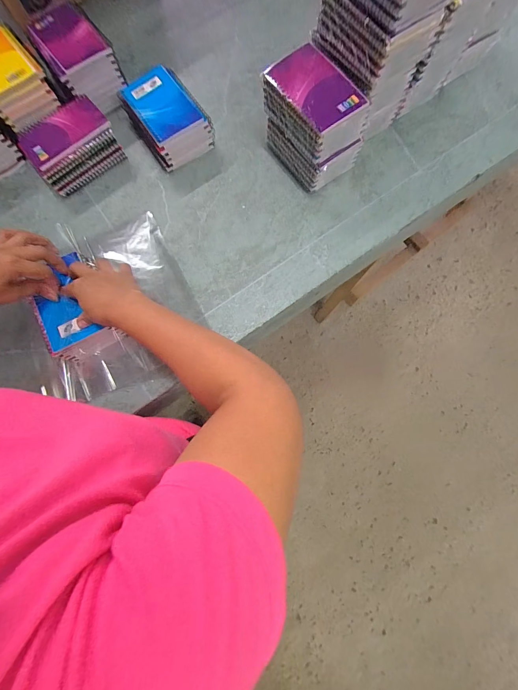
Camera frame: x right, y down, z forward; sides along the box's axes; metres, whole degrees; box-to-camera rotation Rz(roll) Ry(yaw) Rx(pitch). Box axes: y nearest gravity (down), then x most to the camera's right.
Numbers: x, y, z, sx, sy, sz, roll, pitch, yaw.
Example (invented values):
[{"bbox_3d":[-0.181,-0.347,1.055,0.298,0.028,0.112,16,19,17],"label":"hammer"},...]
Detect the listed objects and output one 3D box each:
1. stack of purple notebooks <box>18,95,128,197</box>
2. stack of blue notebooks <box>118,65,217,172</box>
[{"bbox_3d":[-0.324,-0.346,0.541,0.140,0.048,0.118,-37,80,-5],"label":"stack of purple notebooks"},{"bbox_3d":[-0.156,-0.390,0.531,0.103,0.053,0.149,-35,80,-4],"label":"stack of blue notebooks"}]

